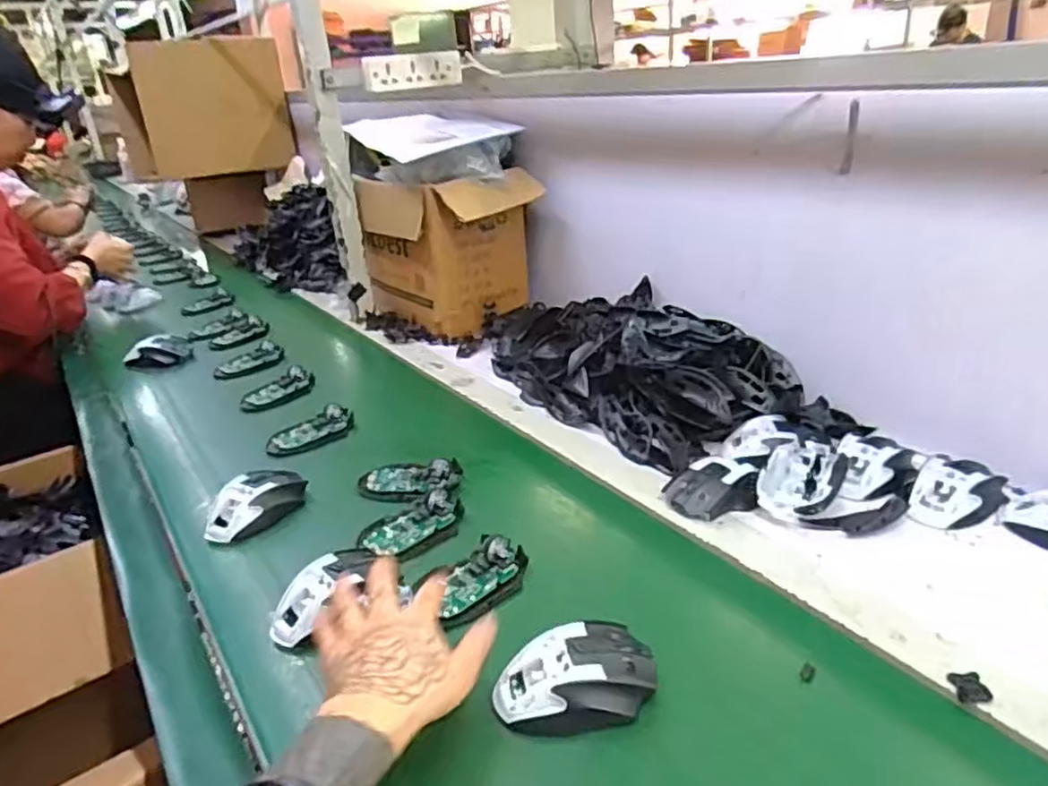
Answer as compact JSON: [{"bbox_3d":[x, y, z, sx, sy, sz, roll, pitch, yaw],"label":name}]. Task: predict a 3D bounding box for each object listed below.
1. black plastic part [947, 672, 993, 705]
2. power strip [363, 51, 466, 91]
[{"bbox_3d":[0.310,0.205,0.486,0.022,0.005,0.024,-5,28,4],"label":"black plastic part"},{"bbox_3d":[-0.183,-0.543,1.180,0.174,0.053,0.035,-25,31,-32],"label":"power strip"}]

